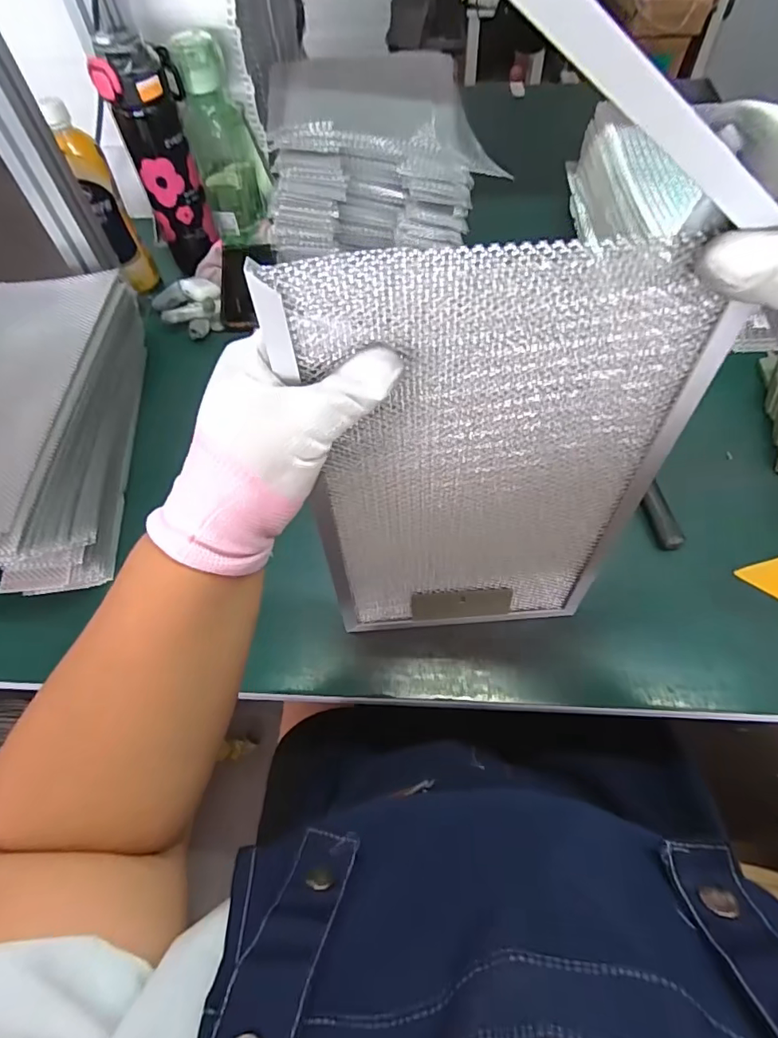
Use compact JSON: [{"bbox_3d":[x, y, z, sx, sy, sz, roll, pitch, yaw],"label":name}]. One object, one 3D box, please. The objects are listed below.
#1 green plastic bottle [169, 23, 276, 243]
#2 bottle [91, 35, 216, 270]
[{"bbox_3d":[-0.219,-0.510,0.693,0.095,0.218,0.099,-16,60,-7],"label":"green plastic bottle"},{"bbox_3d":[-0.281,-0.455,0.650,0.067,0.227,0.085,14,61,10],"label":"bottle"}]

